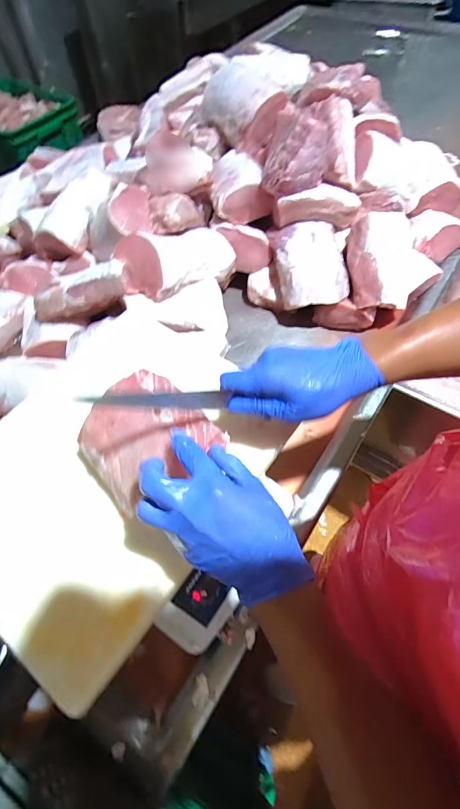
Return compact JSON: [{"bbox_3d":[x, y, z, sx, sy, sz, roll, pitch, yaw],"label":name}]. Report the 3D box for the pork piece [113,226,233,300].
[{"bbox_3d":[-0.089,-0.266,0.702,0.104,0.083,0.225,38,48,24],"label":"pork piece"}]

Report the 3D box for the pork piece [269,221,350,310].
[{"bbox_3d":[0.148,-0.270,0.737,0.124,0.062,0.181,-11,81,3],"label":"pork piece"}]

